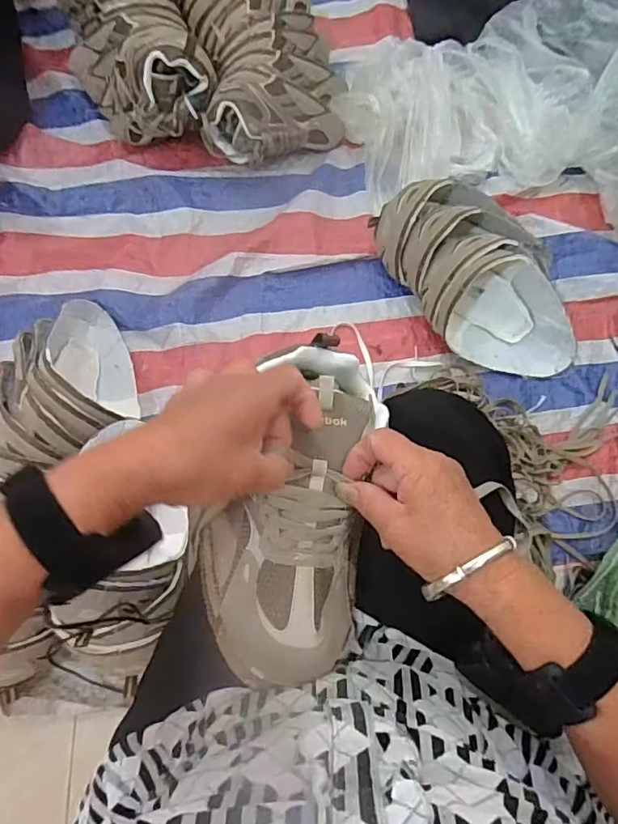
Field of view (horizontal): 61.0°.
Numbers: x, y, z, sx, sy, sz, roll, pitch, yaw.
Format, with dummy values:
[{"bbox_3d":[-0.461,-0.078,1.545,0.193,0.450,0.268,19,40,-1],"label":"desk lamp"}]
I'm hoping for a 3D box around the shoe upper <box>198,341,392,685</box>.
[{"bbox_3d":[-0.011,0.065,0.392,0.121,0.066,0.244,13,79,4],"label":"shoe upper"}]

